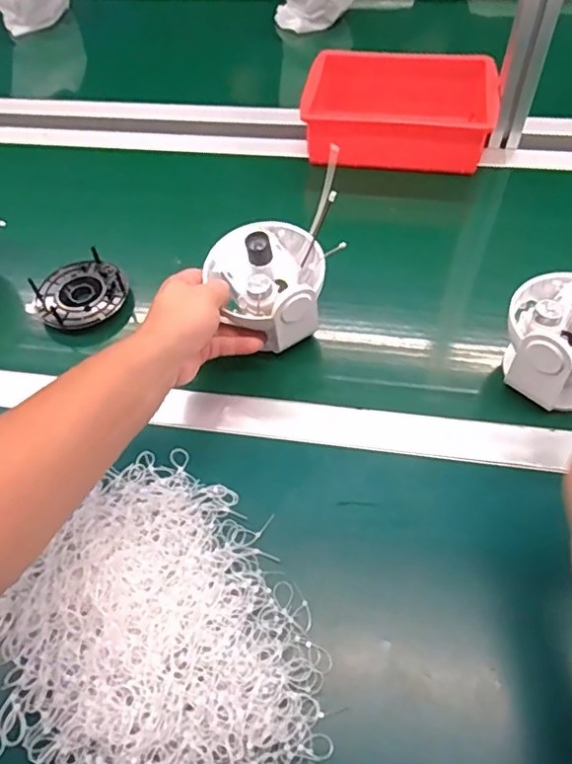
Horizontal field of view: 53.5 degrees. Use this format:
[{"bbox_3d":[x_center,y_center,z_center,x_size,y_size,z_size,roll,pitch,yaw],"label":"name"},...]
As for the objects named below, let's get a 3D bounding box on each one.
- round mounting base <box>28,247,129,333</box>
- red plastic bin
[{"bbox_3d":[-0.233,-0.100,0.641,0.094,0.022,0.093,-1,53,1],"label":"round mounting base"},{"bbox_3d":[0.149,-0.365,0.764,0.245,0.069,0.171,5,53,5],"label":"red plastic bin"}]

